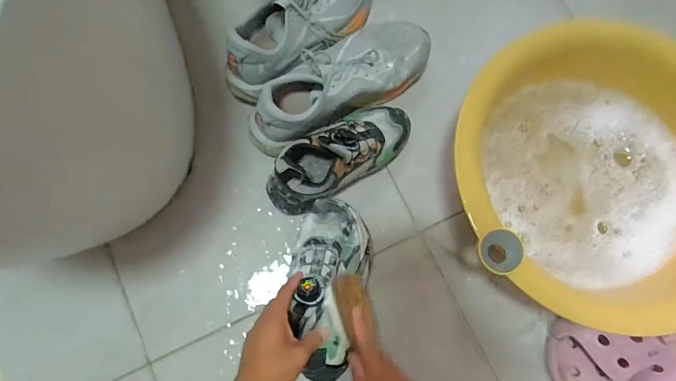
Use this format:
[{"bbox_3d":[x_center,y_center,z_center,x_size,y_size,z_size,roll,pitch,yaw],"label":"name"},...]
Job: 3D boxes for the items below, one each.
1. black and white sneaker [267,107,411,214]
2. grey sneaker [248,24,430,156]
[{"bbox_3d":[0.003,-0.051,0.531,0.215,0.108,0.083,-29,81,-9],"label":"black and white sneaker"},{"bbox_3d":[-0.001,-0.154,0.552,0.280,0.114,0.104,-32,81,-9],"label":"grey sneaker"}]

